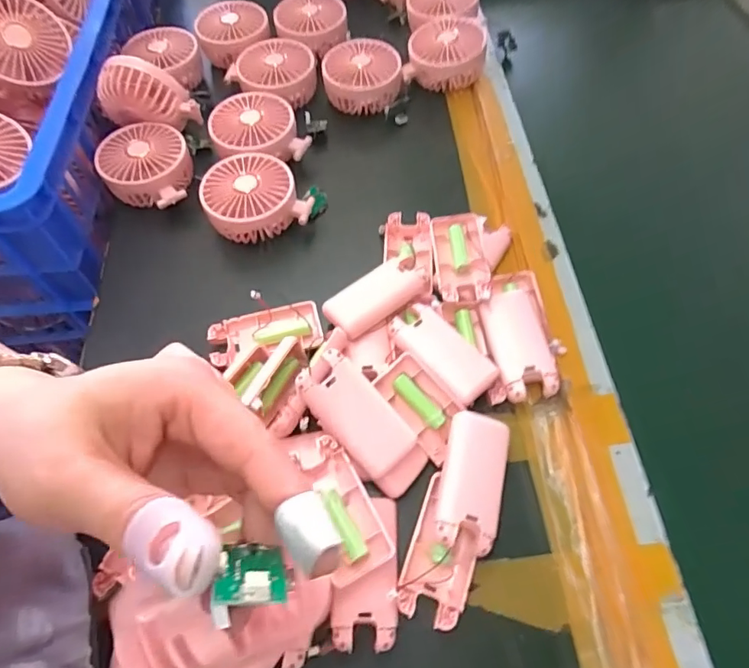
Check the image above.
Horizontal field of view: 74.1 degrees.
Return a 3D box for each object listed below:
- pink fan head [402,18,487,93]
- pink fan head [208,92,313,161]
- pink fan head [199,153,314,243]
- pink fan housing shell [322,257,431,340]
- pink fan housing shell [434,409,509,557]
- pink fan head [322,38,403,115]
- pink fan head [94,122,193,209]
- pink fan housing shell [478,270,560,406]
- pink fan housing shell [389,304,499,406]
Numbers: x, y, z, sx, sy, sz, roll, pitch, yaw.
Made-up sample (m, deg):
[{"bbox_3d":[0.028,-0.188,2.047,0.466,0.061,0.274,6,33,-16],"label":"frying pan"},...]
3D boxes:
[{"bbox_3d":[0.084,-0.330,0.584,0.088,0.046,0.084,9,61,6],"label":"pink fan head"},{"bbox_3d":[-0.127,-0.214,0.528,0.089,0.035,0.091,-1,61,1],"label":"pink fan head"},{"bbox_3d":[-0.116,-0.136,0.490,0.097,0.046,0.080,-11,61,-5],"label":"pink fan head"},{"bbox_3d":[0.003,-0.032,0.429,0.092,0.019,0.044,-30,64,-15],"label":"pink fan housing shell"},{"bbox_3d":[0.070,0.106,0.358,0.041,0.026,0.091,12,62,8],"label":"pink fan housing shell"},{"bbox_3d":[-0.014,-0.296,0.574,0.086,0.047,0.087,-5,61,-1],"label":"pink fan head"},{"bbox_3d":[-0.229,-0.174,0.511,0.086,0.041,0.083,-1,61,1],"label":"pink fan head"},{"bbox_3d":[0.120,-0.004,0.416,0.054,0.020,0.119,-3,61,0],"label":"pink fan housing shell"},{"bbox_3d":[0.055,0.015,0.407,0.041,0.014,0.090,-39,67,-19],"label":"pink fan housing shell"}]

